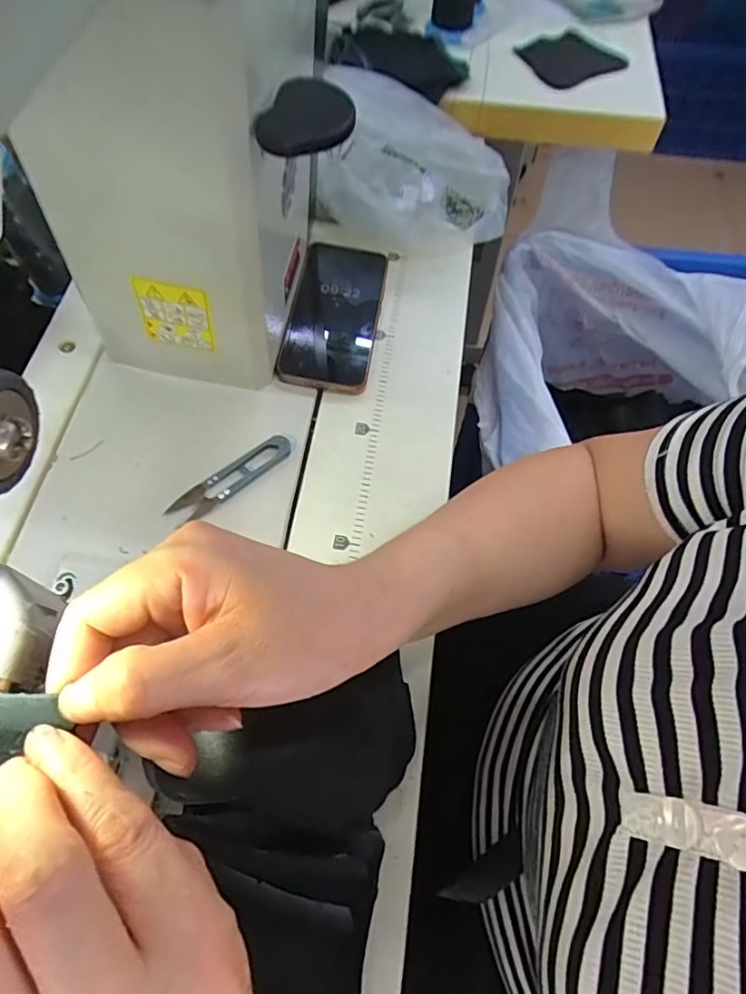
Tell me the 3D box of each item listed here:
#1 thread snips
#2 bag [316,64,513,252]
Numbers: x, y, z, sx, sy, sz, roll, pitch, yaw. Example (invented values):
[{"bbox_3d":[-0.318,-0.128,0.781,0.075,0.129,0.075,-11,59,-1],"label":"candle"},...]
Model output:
[{"bbox_3d":[-0.105,-0.015,0.407,0.100,0.009,0.023,-39,71,-18],"label":"thread snips"},{"bbox_3d":[0.042,-0.298,0.496,0.169,0.115,0.104,12,65,5],"label":"bag"}]

